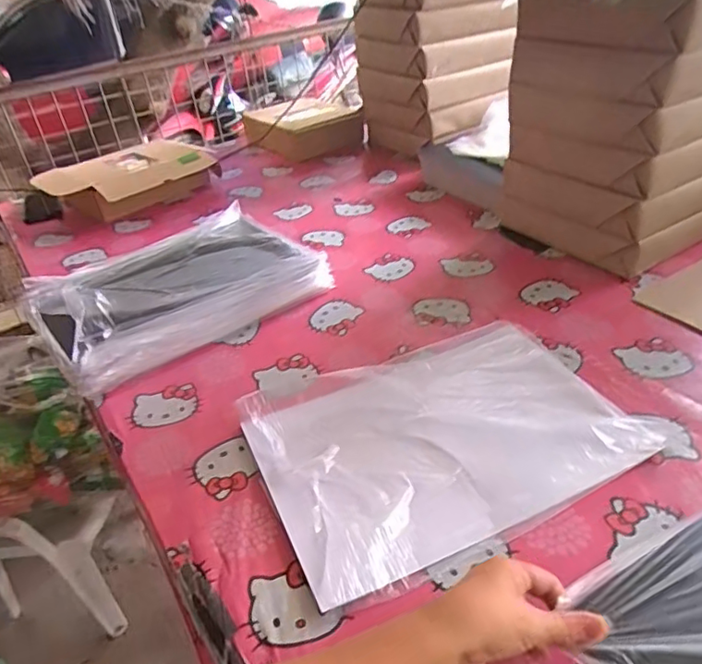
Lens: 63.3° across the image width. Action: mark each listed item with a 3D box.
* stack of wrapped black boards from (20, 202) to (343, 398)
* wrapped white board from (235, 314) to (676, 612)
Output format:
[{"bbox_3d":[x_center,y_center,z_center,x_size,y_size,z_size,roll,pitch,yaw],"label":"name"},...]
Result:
[{"bbox_3d":[-0.276,-0.079,0.885,0.391,0.072,0.318,-29,41,-29],"label":"stack of wrapped black boards"},{"bbox_3d":[0.091,0.103,0.619,0.374,0.028,0.279,-18,37,-16],"label":"wrapped white board"}]

